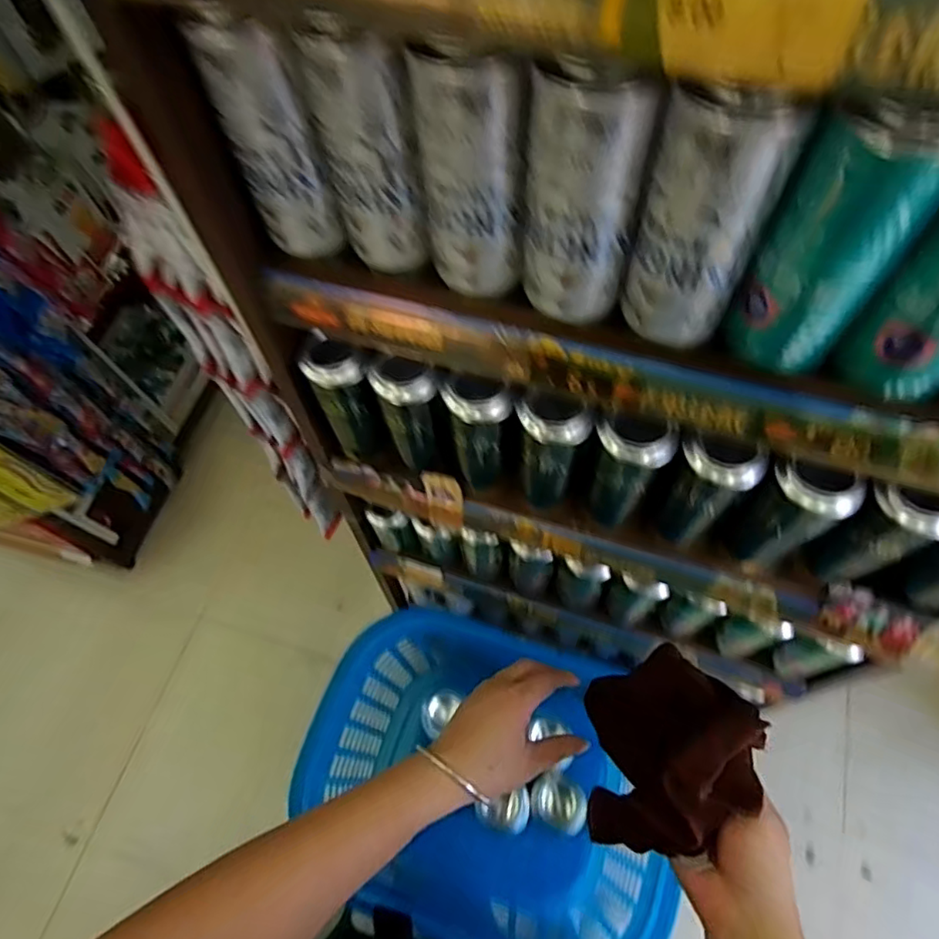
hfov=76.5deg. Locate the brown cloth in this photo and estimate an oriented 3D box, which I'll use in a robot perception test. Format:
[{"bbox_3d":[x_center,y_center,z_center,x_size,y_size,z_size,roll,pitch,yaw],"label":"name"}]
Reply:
[{"bbox_3d":[0.145,0.197,0.432,0.040,0.131,0.132,38,40,-25],"label":"brown cloth"}]

